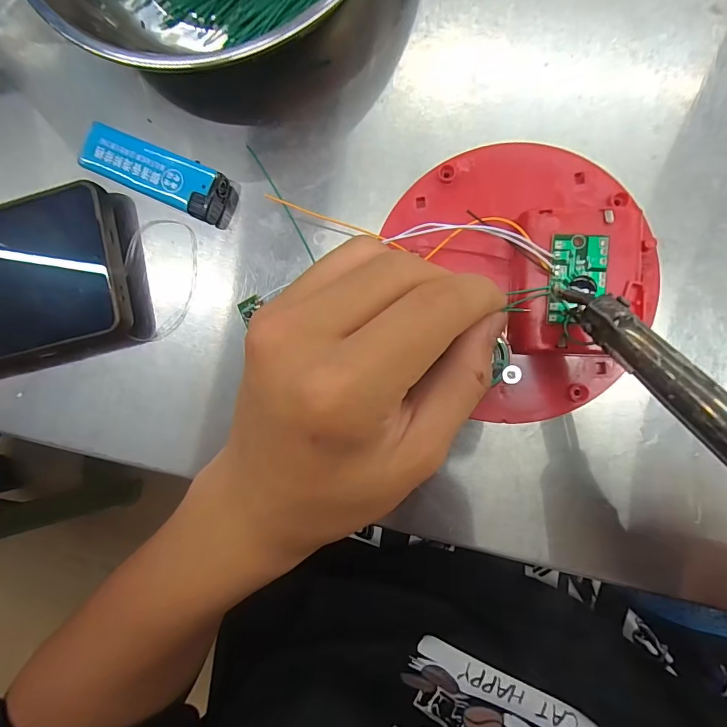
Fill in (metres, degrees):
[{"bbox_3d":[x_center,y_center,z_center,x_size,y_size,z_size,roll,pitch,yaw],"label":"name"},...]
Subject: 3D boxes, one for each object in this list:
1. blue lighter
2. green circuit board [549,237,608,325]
[{"bbox_3d":[-0.100,-0.092,0.205,0.072,0.018,0.025,24,84,4],"label":"blue lighter"},{"bbox_3d":[0.086,-0.034,0.164,0.021,0.004,0.035,2,90,6],"label":"green circuit board"}]

